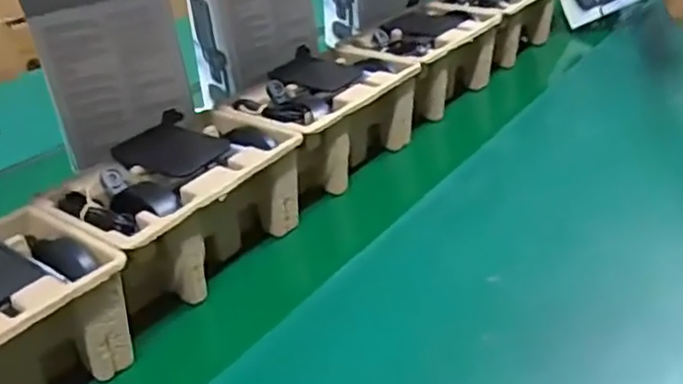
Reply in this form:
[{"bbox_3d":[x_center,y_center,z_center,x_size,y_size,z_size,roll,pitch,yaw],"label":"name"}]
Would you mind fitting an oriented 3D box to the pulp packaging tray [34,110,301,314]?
[{"bbox_3d":[-0.156,0.017,0.644,0.150,0.104,0.226,15,38,29],"label":"pulp packaging tray"}]

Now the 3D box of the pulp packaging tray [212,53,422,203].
[{"bbox_3d":[-0.020,-0.084,0.799,0.144,0.107,0.236,18,40,33],"label":"pulp packaging tray"}]

